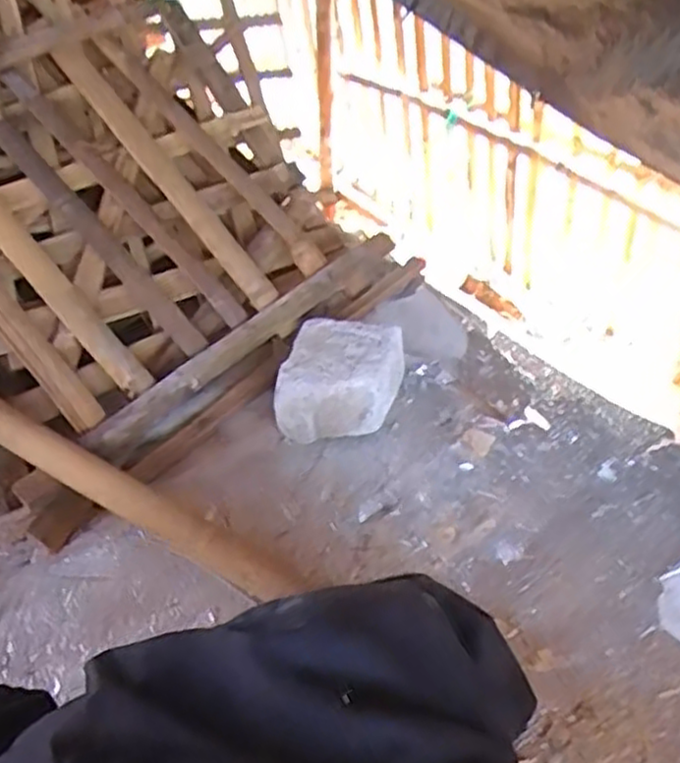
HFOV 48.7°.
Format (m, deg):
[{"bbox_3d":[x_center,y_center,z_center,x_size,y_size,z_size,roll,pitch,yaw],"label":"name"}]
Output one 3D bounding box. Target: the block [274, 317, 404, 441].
[{"bbox_3d":[0.001,0.000,0.826,0.117,0.080,0.133,10,46,17],"label":"block"}]

